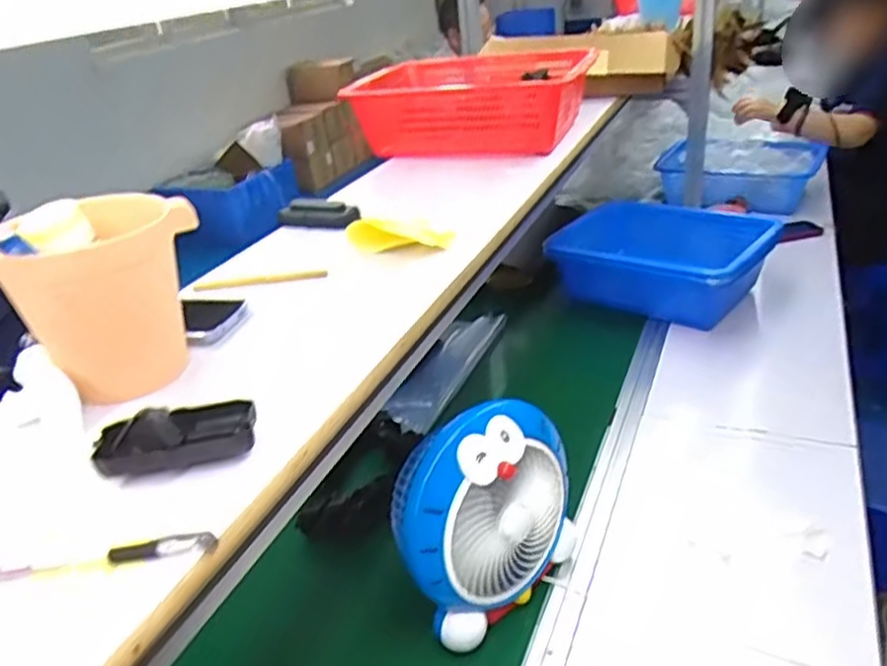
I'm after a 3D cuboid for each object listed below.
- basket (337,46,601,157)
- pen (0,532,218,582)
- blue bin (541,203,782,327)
[{"bbox_3d":[0.067,-0.415,1.278,0.370,0.120,0.362,4,30,17],"label":"basket"},{"bbox_3d":[-0.213,0.138,0.435,0.145,0.008,0.017,-8,29,-4],"label":"pen"},{"bbox_3d":[0.432,-0.134,1.424,0.364,0.161,0.287,17,36,35],"label":"blue bin"}]

